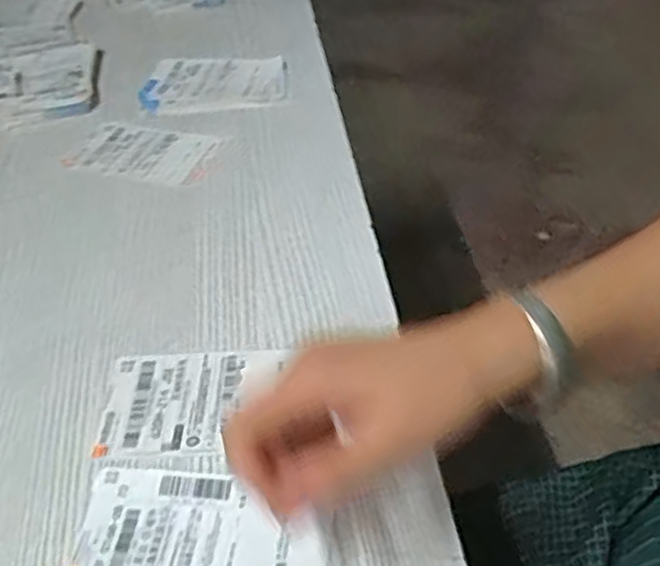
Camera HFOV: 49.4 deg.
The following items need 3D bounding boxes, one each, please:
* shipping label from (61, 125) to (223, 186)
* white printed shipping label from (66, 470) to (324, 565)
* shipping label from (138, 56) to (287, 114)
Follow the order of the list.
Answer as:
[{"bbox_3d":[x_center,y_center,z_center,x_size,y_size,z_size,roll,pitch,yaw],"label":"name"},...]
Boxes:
[{"bbox_3d":[-0.166,-0.115,0.623,0.128,0.005,0.064,8,45,14],"label":"shipping label"},{"bbox_3d":[-0.066,0.129,0.358,0.127,0.004,0.071,1,43,7],"label":"white printed shipping label"},{"bbox_3d":[-0.111,-0.197,0.695,0.133,0.008,0.092,-6,47,0],"label":"shipping label"}]

